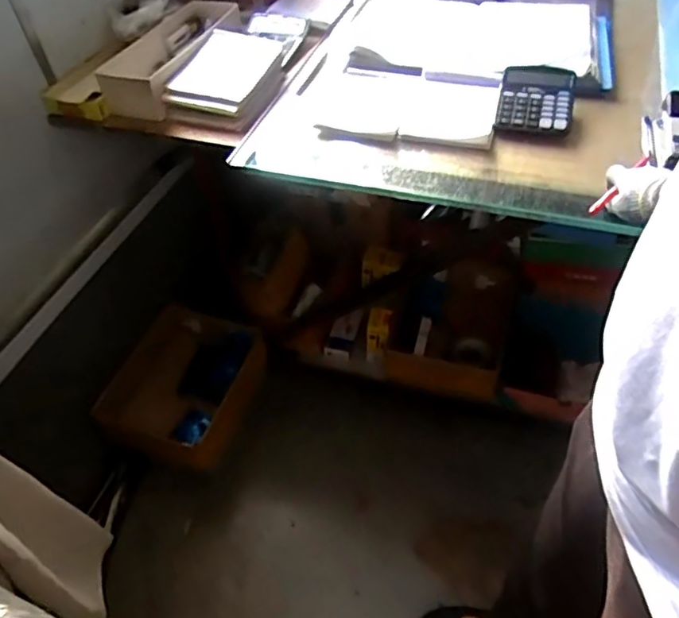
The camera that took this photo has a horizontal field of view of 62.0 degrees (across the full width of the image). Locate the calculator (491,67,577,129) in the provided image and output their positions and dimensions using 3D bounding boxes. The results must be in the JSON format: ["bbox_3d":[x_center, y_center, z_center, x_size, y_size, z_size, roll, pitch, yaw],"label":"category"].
[{"bbox_3d":[0.313,-0.337,0.900,0.113,0.038,0.144,9,49,13],"label":"calculator"}]

